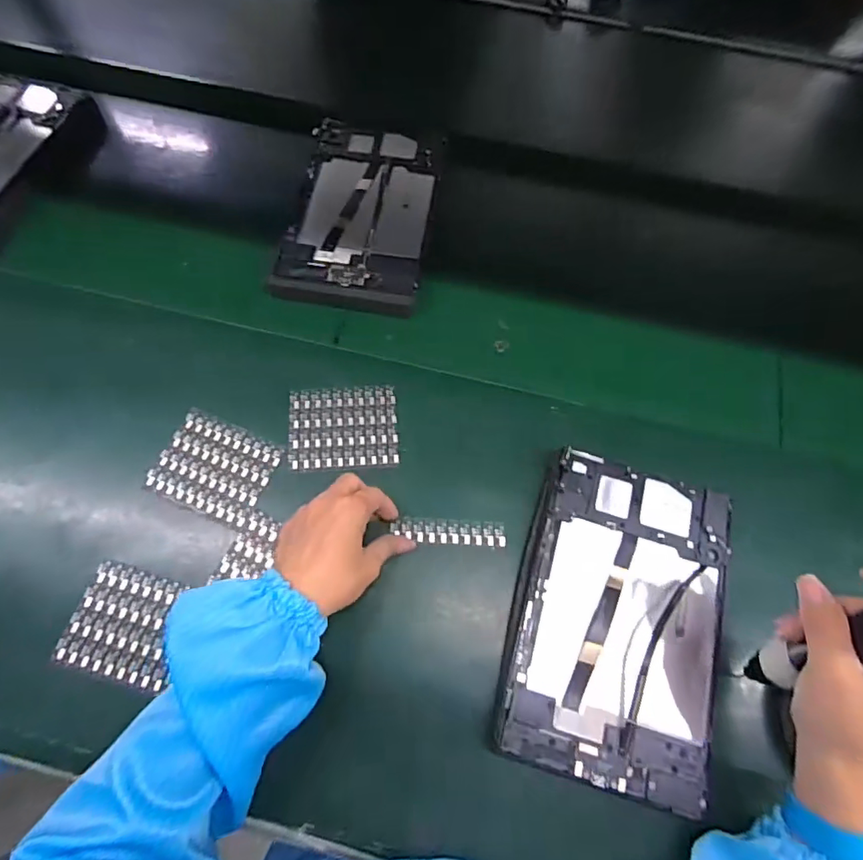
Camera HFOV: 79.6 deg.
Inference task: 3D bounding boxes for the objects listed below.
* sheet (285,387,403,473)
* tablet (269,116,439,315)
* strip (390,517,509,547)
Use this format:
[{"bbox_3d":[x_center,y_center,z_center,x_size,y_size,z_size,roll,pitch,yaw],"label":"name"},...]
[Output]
[{"bbox_3d":[-0.083,-0.003,0.493,0.100,0.004,0.080,-3,65,-4],"label":"sheet"},{"bbox_3d":[-0.075,-0.242,0.583,0.151,0.027,0.261,9,65,2],"label":"tablet"},{"bbox_3d":[0.015,0.089,0.456,0.098,0.004,0.022,5,69,-1],"label":"strip"}]

